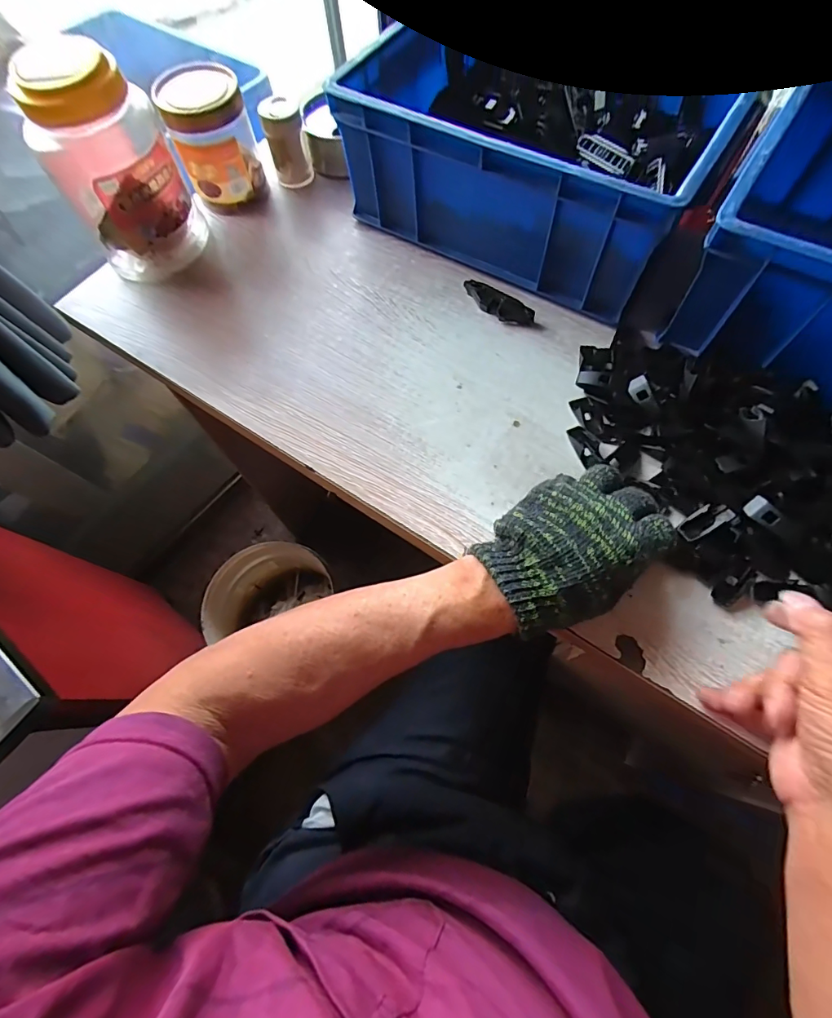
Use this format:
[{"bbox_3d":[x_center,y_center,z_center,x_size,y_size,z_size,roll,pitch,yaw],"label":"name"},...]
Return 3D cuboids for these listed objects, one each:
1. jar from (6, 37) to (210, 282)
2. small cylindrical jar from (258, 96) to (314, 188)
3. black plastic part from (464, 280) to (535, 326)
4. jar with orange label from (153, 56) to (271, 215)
[{"bbox_3d":[-0.297,-0.335,0.457,0.109,0.177,0.106,-1,68,2],"label":"jar"},{"bbox_3d":[-0.152,-0.430,0.535,0.042,0.081,0.046,-1,68,2],"label":"small cylindrical jar"},{"bbox_3d":[0.081,-0.207,0.456,0.079,0.019,0.016,34,73,15],"label":"black plastic part"},{"bbox_3d":[-0.219,-0.401,0.503,0.086,0.114,0.079,-1,68,2],"label":"jar with orange label"}]

